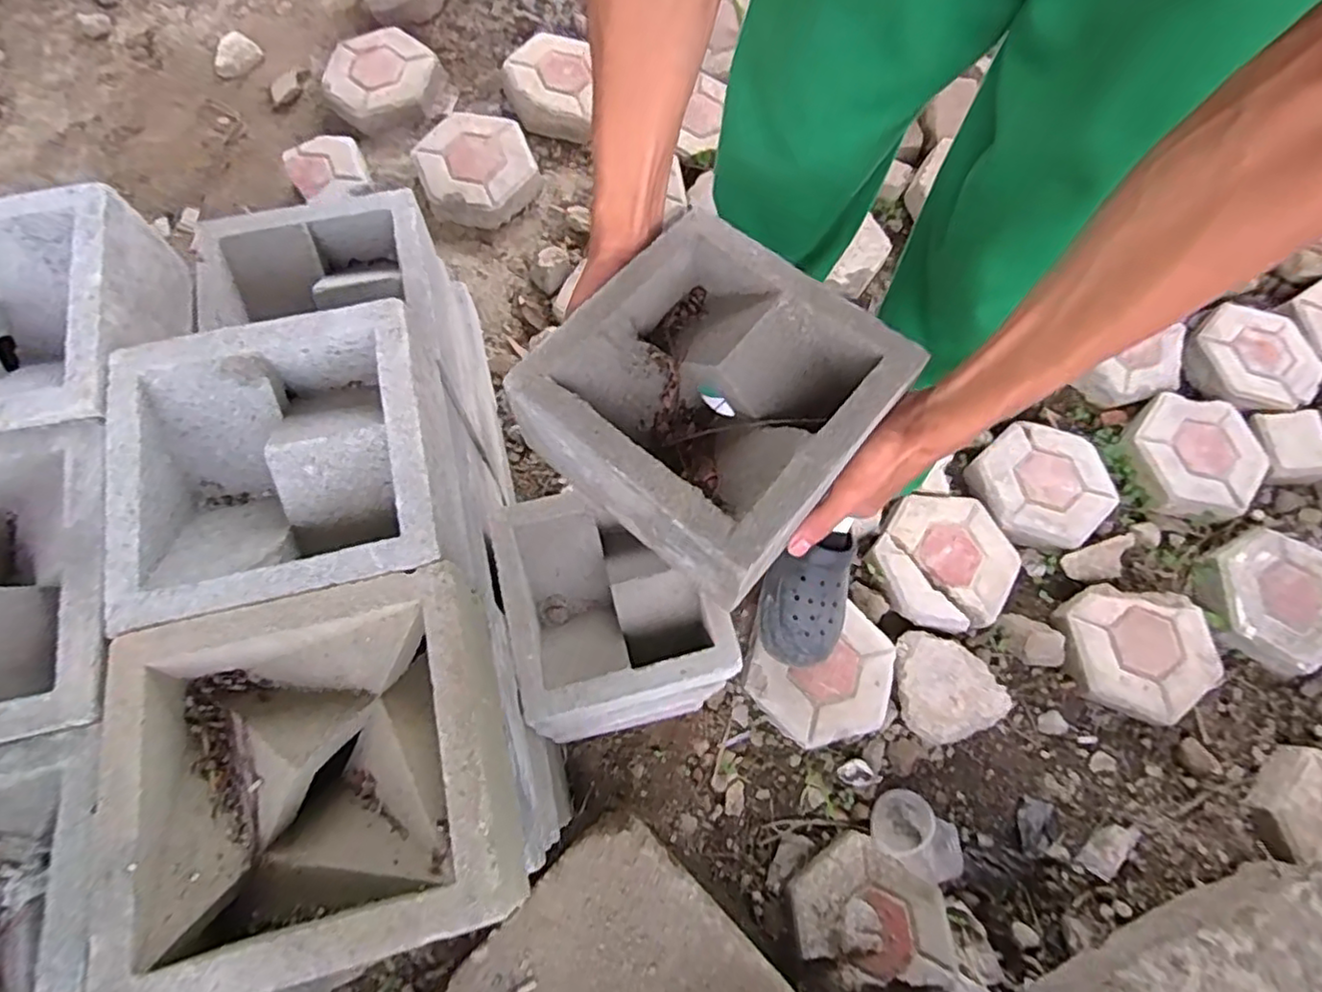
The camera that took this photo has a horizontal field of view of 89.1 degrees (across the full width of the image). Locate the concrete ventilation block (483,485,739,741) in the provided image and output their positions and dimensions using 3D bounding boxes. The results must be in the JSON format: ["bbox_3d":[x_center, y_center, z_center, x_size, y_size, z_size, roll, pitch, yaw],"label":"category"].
[{"bbox_3d":[-0.048,0.099,0.633,0.187,0.072,0.221,-15,72,-8],"label":"concrete ventilation block"}]

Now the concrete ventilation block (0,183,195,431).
[{"bbox_3d":[-0.488,-0.110,0.499,0.204,0.097,0.197,-14,72,-8],"label":"concrete ventilation block"}]

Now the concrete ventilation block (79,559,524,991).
[{"bbox_3d":[-0.196,0.153,0.386,0.208,0.068,0.196,-13,72,-8],"label":"concrete ventilation block"}]

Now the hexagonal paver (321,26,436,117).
[{"bbox_3d":[-0.541,-0.816,1.302,0.216,0.046,0.186,-25,75,-9],"label":"hexagonal paver"}]

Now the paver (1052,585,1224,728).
[{"bbox_3d":[0.704,0.222,0.987,0.216,0.047,0.201,-22,74,-8],"label":"paver"}]

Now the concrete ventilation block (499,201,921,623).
[{"bbox_3d":[0.034,-0.069,0.458,0.199,0.080,0.196,40,76,10],"label":"concrete ventilation block"}]

